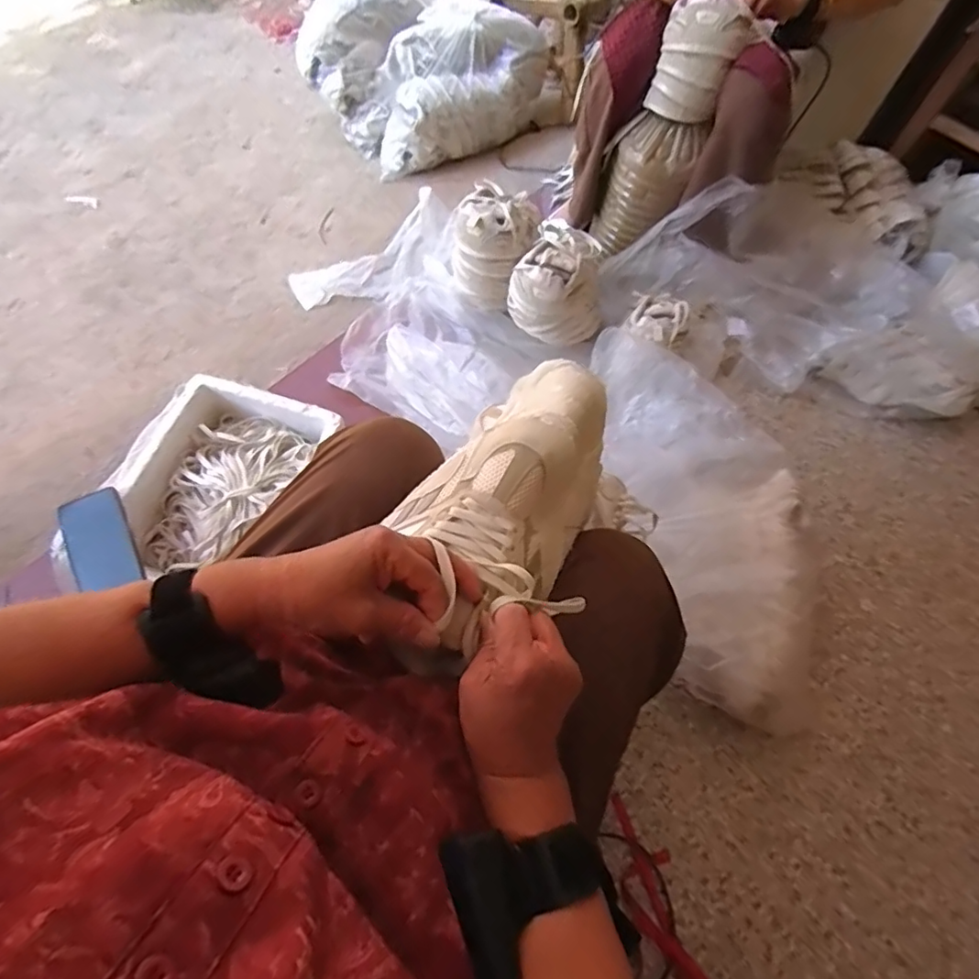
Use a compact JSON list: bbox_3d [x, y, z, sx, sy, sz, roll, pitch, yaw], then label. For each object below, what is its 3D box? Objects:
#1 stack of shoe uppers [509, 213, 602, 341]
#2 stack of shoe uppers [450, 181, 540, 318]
[{"bbox_3d":[0.130,-0.371,1.041,0.147,0.188,0.174,33,65,11],"label":"stack of shoe uppers"},{"bbox_3d":[0.008,-0.445,1.081,0.151,0.238,0.144,6,63,-2],"label":"stack of shoe uppers"}]

